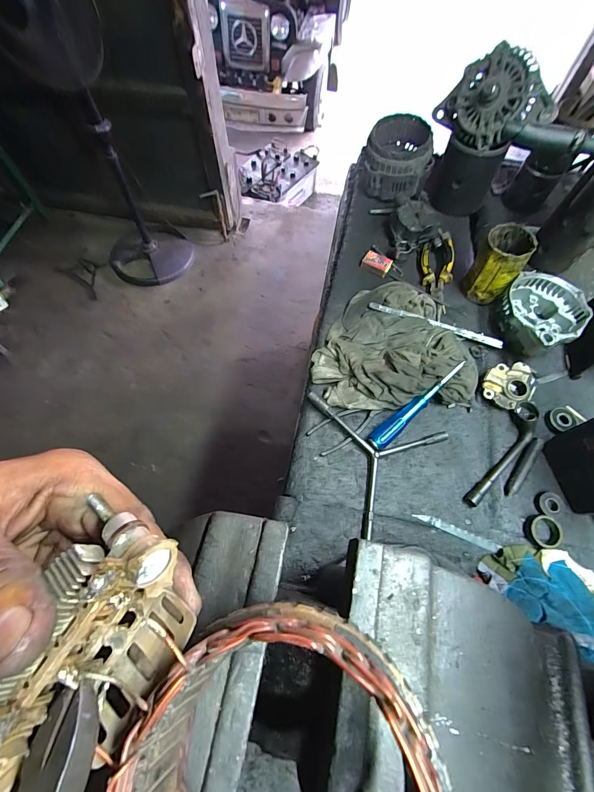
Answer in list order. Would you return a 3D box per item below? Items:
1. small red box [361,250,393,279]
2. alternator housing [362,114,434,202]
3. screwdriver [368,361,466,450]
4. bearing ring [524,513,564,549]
[{"bbox_3d":[0.156,-0.260,0.666,0.054,0.020,0.038,33,68,13],"label":"small red box"},{"bbox_3d":[0.210,-0.496,0.711,0.137,0.115,0.131,14,66,5],"label":"alternator housing"},{"bbox_3d":[0.180,0.016,0.508,0.184,0.028,0.027,-40,72,-8],"label":"screwdriver"},{"bbox_3d":[0.326,0.179,0.448,0.040,0.015,0.041,1,65,-1],"label":"bearing ring"}]

